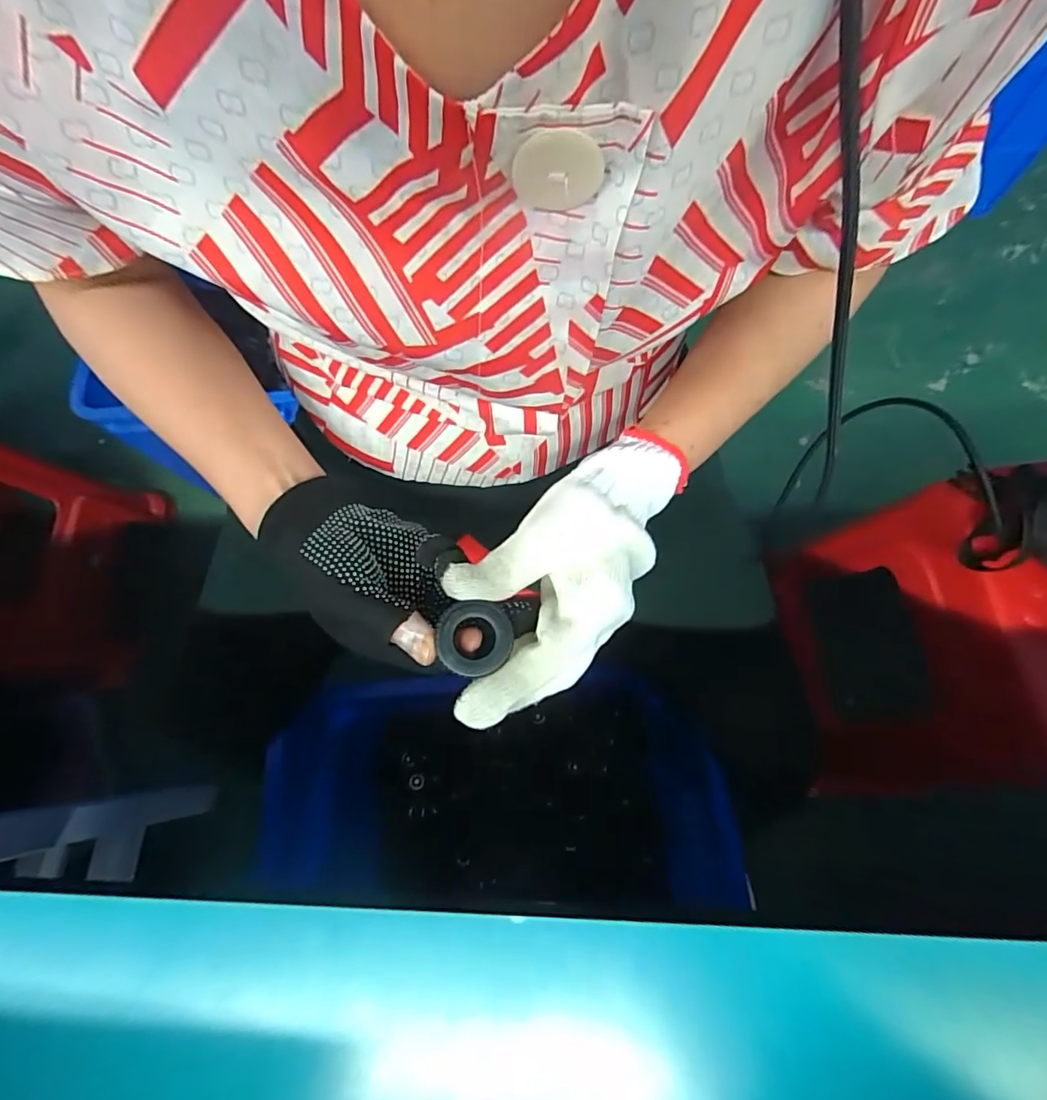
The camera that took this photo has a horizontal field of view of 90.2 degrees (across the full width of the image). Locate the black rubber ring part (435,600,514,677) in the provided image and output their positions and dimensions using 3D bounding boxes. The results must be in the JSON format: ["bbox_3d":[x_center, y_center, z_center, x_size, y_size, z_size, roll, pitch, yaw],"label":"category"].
[{"bbox_3d":[-0.023,0.043,0.252,0.035,0.006,0.033,-1,71,2],"label":"black rubber ring part"}]

